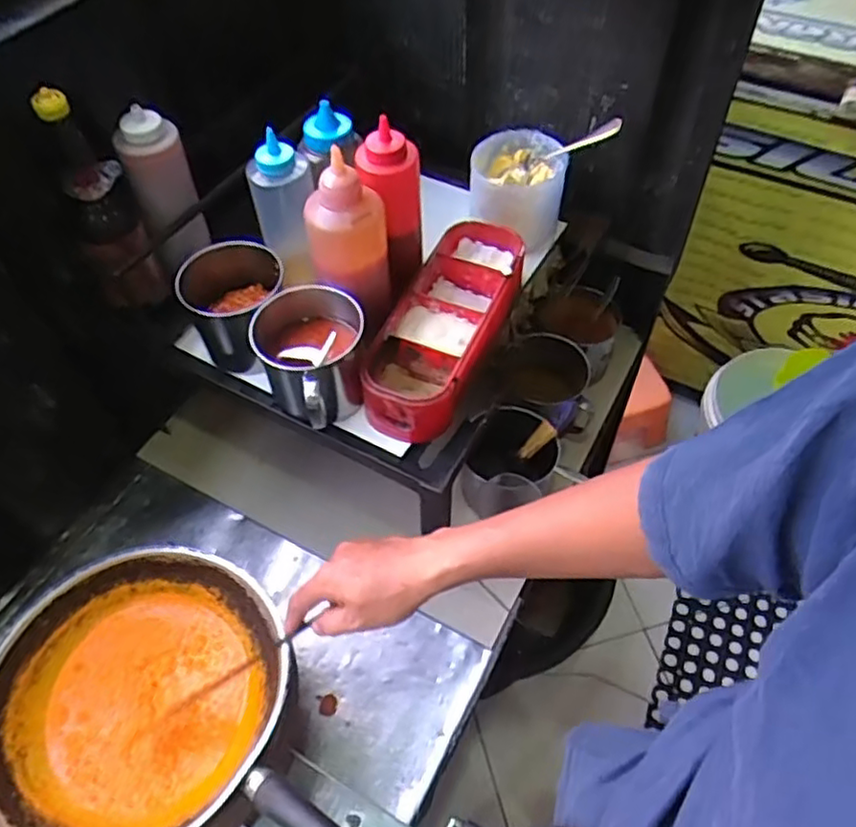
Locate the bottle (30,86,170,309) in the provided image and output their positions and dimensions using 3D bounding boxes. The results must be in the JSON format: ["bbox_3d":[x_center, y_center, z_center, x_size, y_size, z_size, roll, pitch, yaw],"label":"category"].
[{"bbox_3d":[-0.358,-0.221,0.728,0.074,0.256,0.077,-29,60,-18],"label":"bottle"}]

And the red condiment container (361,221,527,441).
[{"bbox_3d":[0.025,-0.104,0.808,0.118,0.071,0.304,19,58,14],"label":"red condiment container"}]

